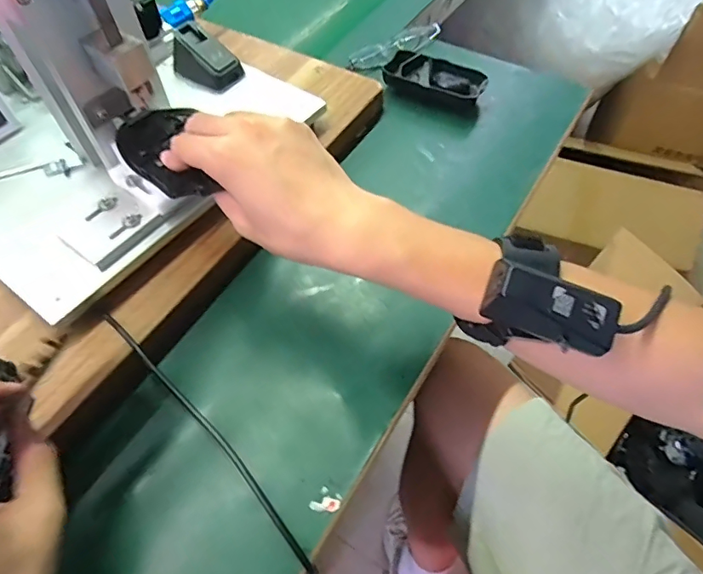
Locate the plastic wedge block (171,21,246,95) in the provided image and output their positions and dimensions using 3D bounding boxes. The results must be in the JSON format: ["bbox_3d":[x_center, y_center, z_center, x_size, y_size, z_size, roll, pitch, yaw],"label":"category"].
[{"bbox_3d":[-0.143,-0.224,0.481,0.061,0.041,0.037,22,60,14],"label":"plastic wedge block"}]

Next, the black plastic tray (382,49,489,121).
[{"bbox_3d":[0.093,-0.227,0.546,0.109,0.027,0.055,26,61,16],"label":"black plastic tray"}]

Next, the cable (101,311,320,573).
[{"bbox_3d":[-0.098,0.097,0.332,0.012,0.027,0.236,-38,64,-22],"label":"cable"}]

